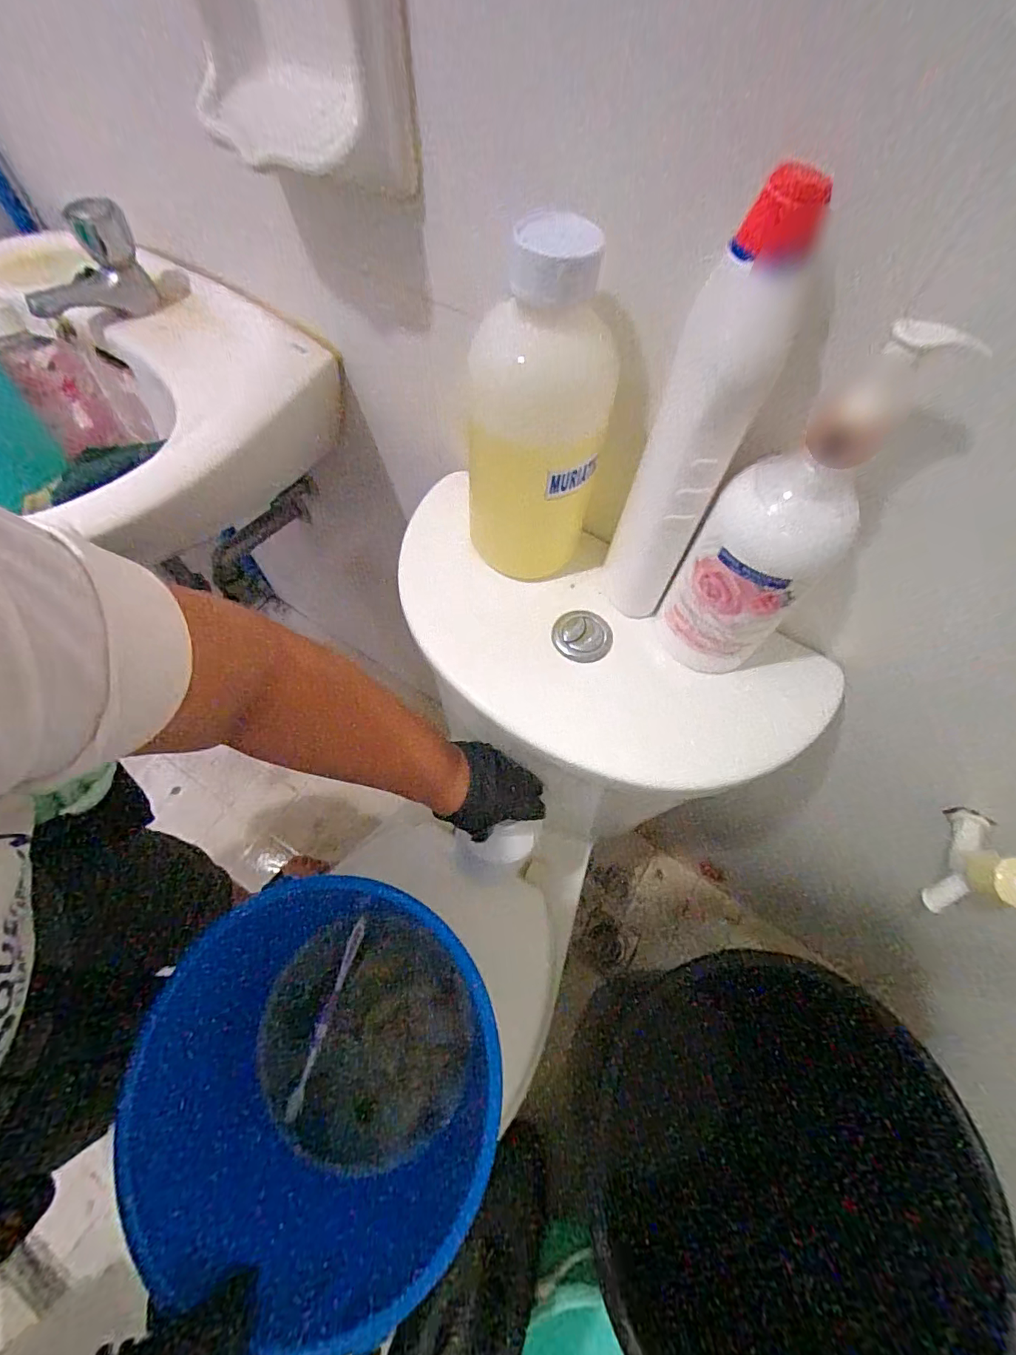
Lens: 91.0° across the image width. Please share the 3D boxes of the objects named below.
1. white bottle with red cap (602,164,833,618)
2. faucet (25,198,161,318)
[{"bbox_3d":[0.113,-0.142,0.312,0.048,0.245,0.063,21,65,8],"label":"white bottle with red cap"},{"bbox_3d":[-0.402,-0.390,0.471,0.106,0.064,0.073,-19,66,-11],"label":"faucet"}]

